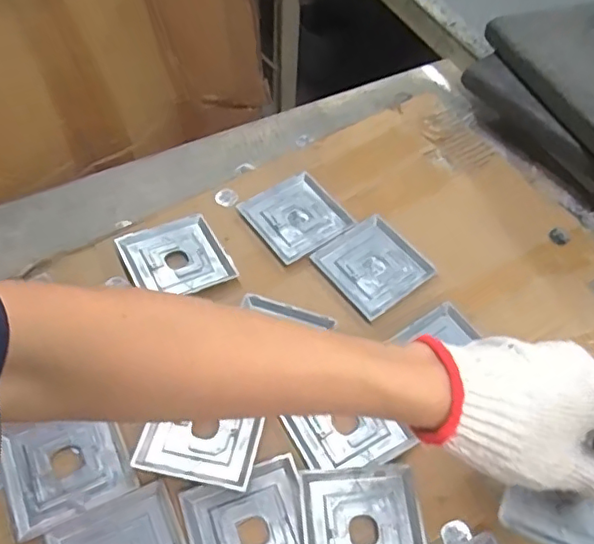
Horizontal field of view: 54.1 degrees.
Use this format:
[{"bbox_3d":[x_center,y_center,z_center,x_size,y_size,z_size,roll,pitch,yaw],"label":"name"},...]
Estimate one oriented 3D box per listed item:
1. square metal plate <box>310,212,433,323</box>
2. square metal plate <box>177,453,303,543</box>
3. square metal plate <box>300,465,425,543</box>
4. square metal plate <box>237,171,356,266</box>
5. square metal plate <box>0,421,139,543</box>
[{"bbox_3d":[0.075,-0.009,0.571,0.084,0.011,0.090,-32,62,-22],"label":"square metal plate"},{"bbox_3d":[-0.033,0.194,0.432,0.088,0.008,0.089,-16,57,-13],"label":"square metal plate"},{"bbox_3d":[0.050,0.192,0.432,0.089,0.015,0.090,-4,55,-5],"label":"square metal plate"},{"bbox_3d":[0.000,-0.059,0.607,0.091,0.005,0.090,-29,61,-21],"label":"square metal plate"},{"bbox_3d":[-0.183,0.152,0.460,0.091,0.009,0.084,-22,59,-17],"label":"square metal plate"}]

